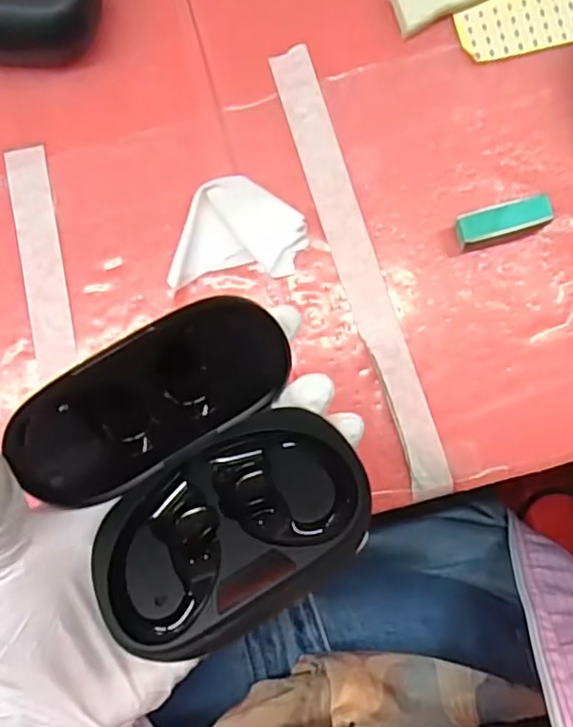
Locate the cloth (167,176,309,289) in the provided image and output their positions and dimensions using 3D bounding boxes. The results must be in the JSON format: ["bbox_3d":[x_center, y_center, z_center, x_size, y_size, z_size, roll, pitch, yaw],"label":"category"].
[{"bbox_3d":[-0.022,-0.063,0.293,0.060,0.011,0.047,-3,87,2],"label":"cloth"}]

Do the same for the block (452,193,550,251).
[{"bbox_3d":[0.097,-0.064,0.286,0.041,0.017,0.015,-16,87,1],"label":"block"}]

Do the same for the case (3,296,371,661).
[{"bbox_3d":[-0.026,0.034,0.193,0.082,0.050,0.083,-32,86,0],"label":"case"}]

